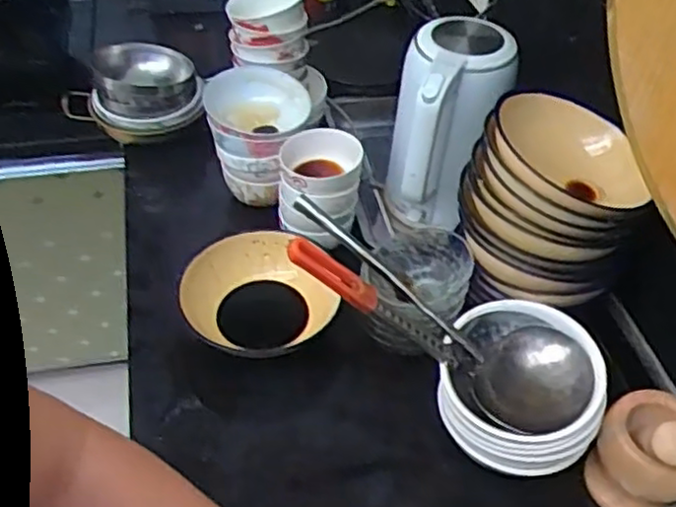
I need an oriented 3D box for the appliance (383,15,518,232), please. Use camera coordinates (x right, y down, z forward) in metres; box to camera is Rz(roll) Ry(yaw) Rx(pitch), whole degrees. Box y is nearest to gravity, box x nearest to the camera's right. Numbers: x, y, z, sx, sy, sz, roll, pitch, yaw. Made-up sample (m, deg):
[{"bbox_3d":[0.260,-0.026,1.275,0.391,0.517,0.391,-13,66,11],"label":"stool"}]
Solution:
[{"bbox_3d":[0.143,-0.151,0.947,0.128,0.242,0.166,15,48,12],"label":"appliance"}]

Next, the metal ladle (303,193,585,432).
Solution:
[{"bbox_3d":[0.097,0.054,0.756,0.358,0.061,0.128,36,53,8],"label":"metal ladle"}]

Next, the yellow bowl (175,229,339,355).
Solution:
[{"bbox_3d":[-0.094,0.063,0.885,0.159,0.082,0.184,-34,57,-30],"label":"yellow bowl"}]

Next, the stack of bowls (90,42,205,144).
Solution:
[{"bbox_3d":[-0.289,-0.244,1.100,0.163,0.091,0.166,-5,47,-7],"label":"stack of bowls"}]

